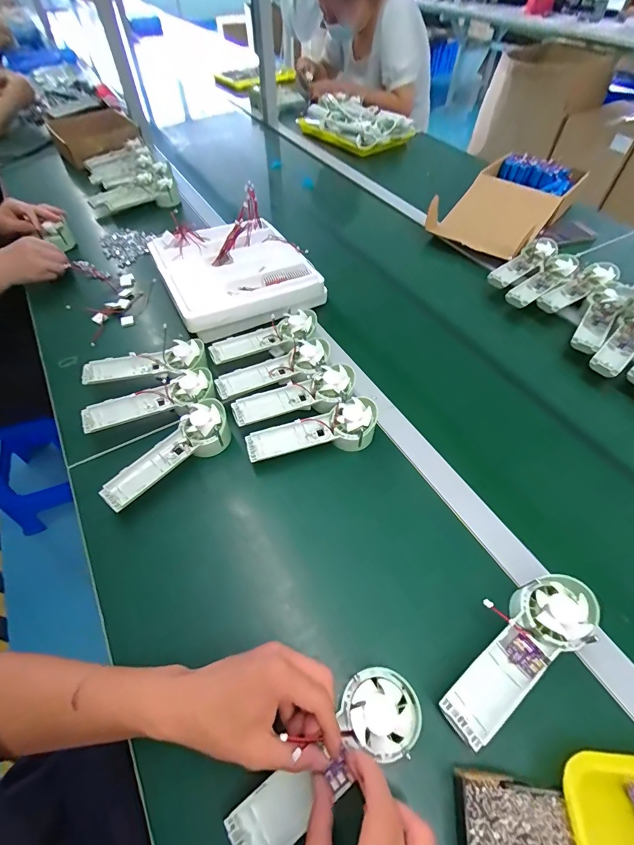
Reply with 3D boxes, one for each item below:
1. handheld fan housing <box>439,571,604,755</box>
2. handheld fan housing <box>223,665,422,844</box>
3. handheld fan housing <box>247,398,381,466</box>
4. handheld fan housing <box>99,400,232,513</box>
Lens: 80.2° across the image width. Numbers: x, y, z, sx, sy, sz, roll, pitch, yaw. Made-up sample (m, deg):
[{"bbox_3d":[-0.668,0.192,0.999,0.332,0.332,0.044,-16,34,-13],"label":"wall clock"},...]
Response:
[{"bbox_3d":[0.187,0.210,0.346,0.174,0.030,0.060,-30,59,-20],"label":"handheld fan housing"},{"bbox_3d":[0.008,0.277,0.307,0.173,0.024,0.059,-38,61,-8],"label":"handheld fan housing"},{"bbox_3d":[-0.006,0.013,0.506,0.177,0.040,0.064,-12,55,-9],"label":"handheld fan housing"},{"bbox_3d":[-0.191,0.040,0.488,0.178,0.043,0.068,-36,62,-23],"label":"handheld fan housing"}]

